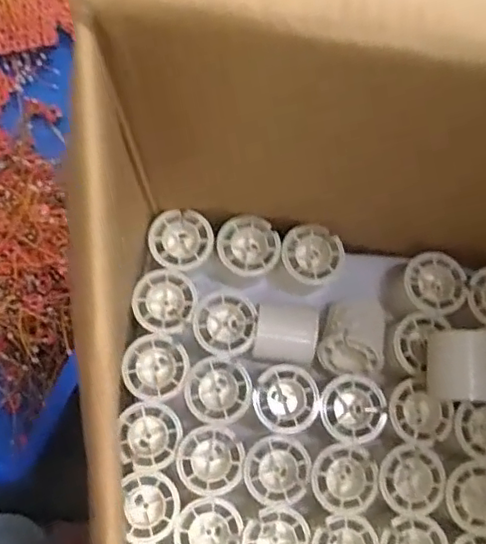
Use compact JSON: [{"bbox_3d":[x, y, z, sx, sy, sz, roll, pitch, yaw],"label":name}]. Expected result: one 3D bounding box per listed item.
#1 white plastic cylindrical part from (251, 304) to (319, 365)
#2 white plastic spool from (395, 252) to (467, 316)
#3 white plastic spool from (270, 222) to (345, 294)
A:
[{"bbox_3d":[0.037,0.055,0.519,0.052,0.044,0.047,6,77,0],"label":"white plastic cylindrical part"},{"bbox_3d":[0.167,0.014,0.529,0.050,0.045,0.053,0,77,-1],"label":"white plastic spool"},{"bbox_3d":[0.058,-0.009,0.531,0.052,0.048,0.053,0,77,-1],"label":"white plastic spool"}]

